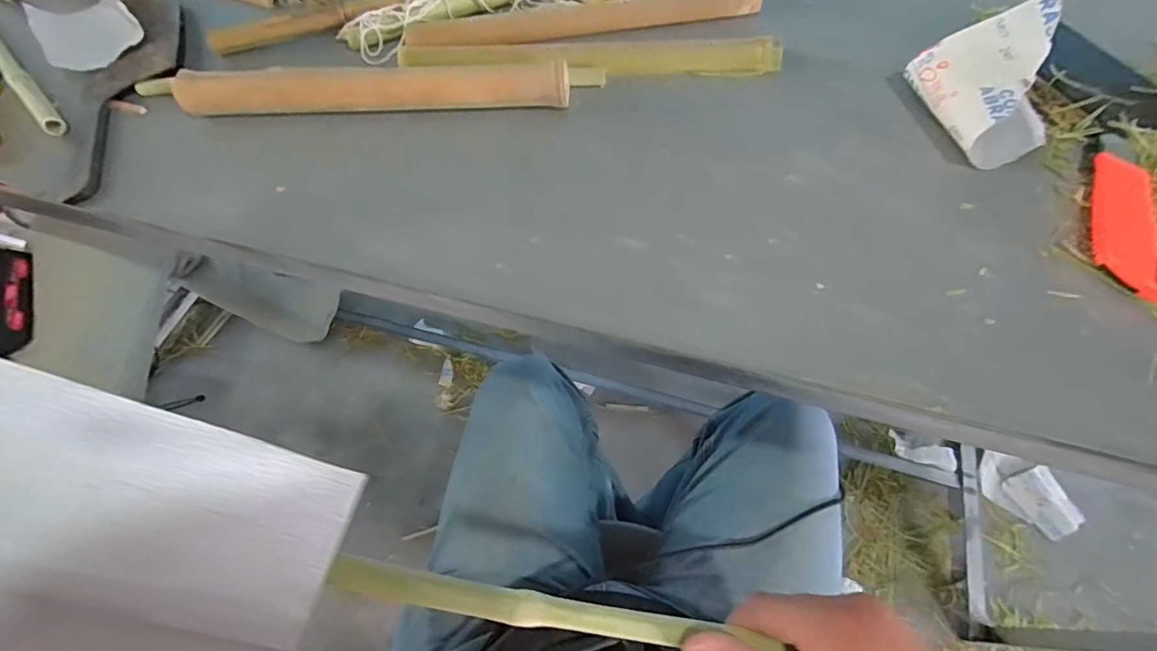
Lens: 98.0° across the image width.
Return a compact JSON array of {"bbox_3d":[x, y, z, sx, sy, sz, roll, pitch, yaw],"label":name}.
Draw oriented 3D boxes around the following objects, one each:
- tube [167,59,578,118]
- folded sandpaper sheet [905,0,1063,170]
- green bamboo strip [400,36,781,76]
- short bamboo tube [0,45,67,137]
[{"bbox_3d":[-0.176,-0.204,0.429,0.332,0.031,0.031,-1,61,3],"label":"tube"},{"bbox_3d":[0.306,-0.179,0.369,0.070,0.065,0.102,-9,61,-2],"label":"folded sandpaper sheet"},{"bbox_3d":[0.010,-0.246,0.452,0.331,0.010,0.052,2,61,4],"label":"green bamboo strip"},{"bbox_3d":[-0.569,-0.268,0.493,0.325,0.013,0.016,40,69,23],"label":"short bamboo tube"}]

